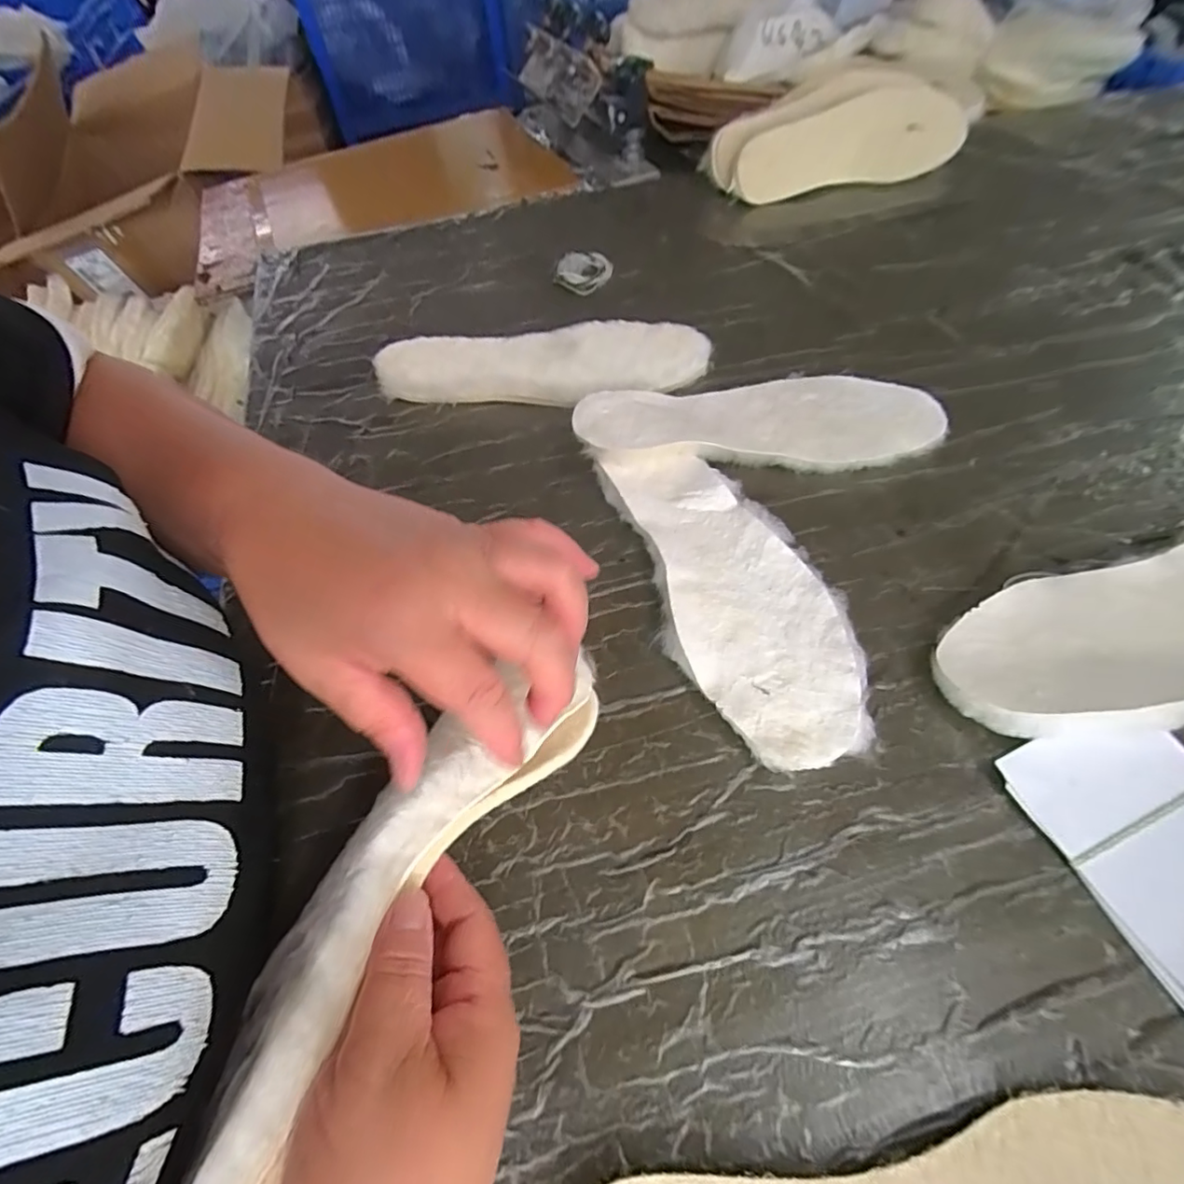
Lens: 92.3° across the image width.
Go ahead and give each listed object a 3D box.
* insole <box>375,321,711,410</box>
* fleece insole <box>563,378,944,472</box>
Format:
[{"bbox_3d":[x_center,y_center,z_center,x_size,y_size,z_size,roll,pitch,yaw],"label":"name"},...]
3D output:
[{"bbox_3d":[-0.042,-0.193,0.485,0.274,0.020,0.089,-5,63,0],"label":"insole"},{"bbox_3d":[0.126,-0.136,0.429,0.267,0.020,0.093,0,57,0],"label":"fleece insole"}]

